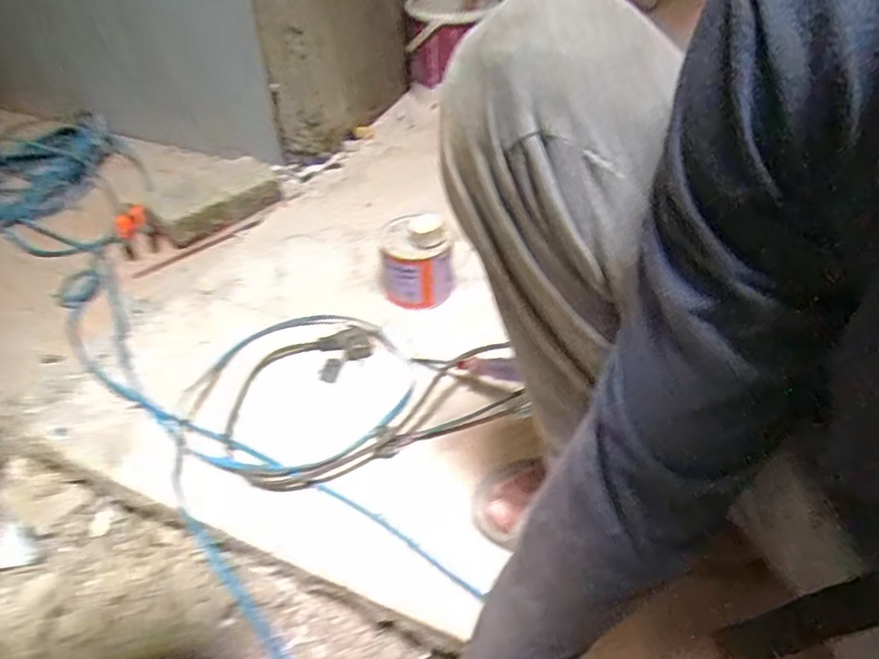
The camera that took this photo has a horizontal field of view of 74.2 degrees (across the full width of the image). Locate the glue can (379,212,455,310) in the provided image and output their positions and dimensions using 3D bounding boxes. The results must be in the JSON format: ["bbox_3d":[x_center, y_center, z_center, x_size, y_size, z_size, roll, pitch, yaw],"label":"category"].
[{"bbox_3d":[-0.033,-0.088,0.791,0.094,0.114,0.094,0,45,0],"label":"glue can"}]

